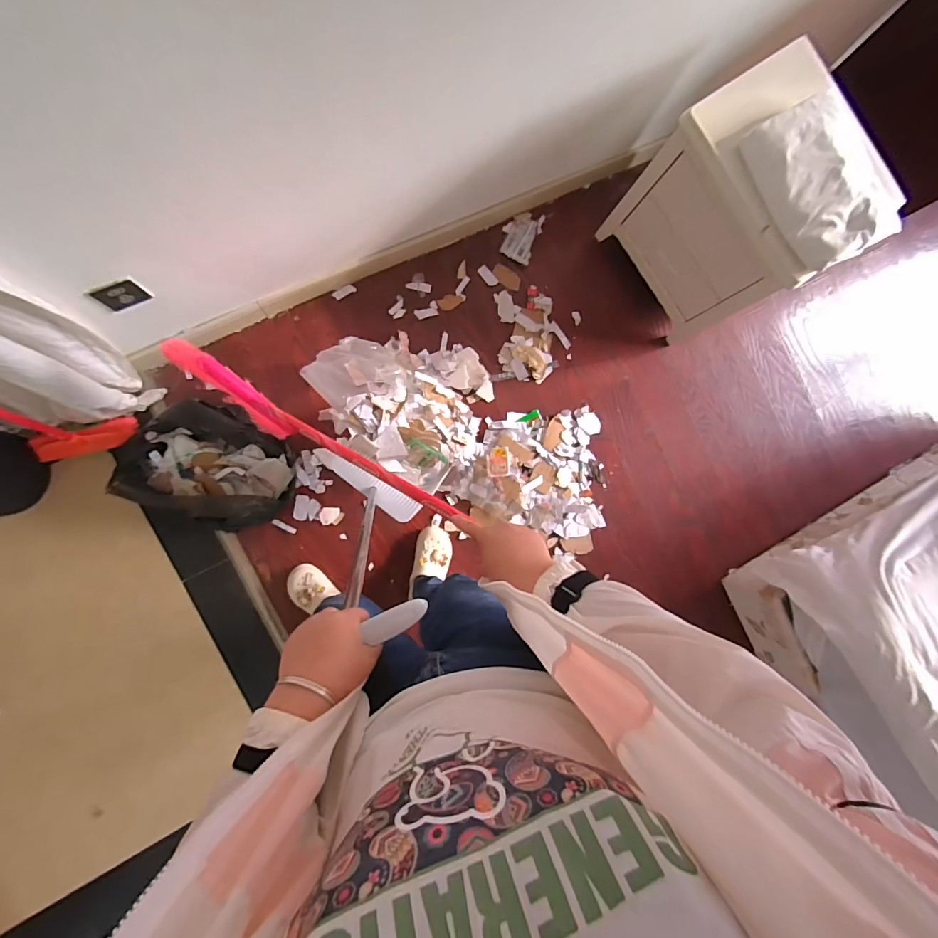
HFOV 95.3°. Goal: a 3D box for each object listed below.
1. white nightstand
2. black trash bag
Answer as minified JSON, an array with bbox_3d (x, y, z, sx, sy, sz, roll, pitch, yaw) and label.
[{"bbox_3d":[0.710,-0.702,1.162,0.328,0.548,0.468,-44,94,-8],"label":"white nightstand"},{"bbox_3d":[-0.728,-0.001,1.176,0.465,0.142,0.347,8,86,-8],"label":"black trash bag"}]

